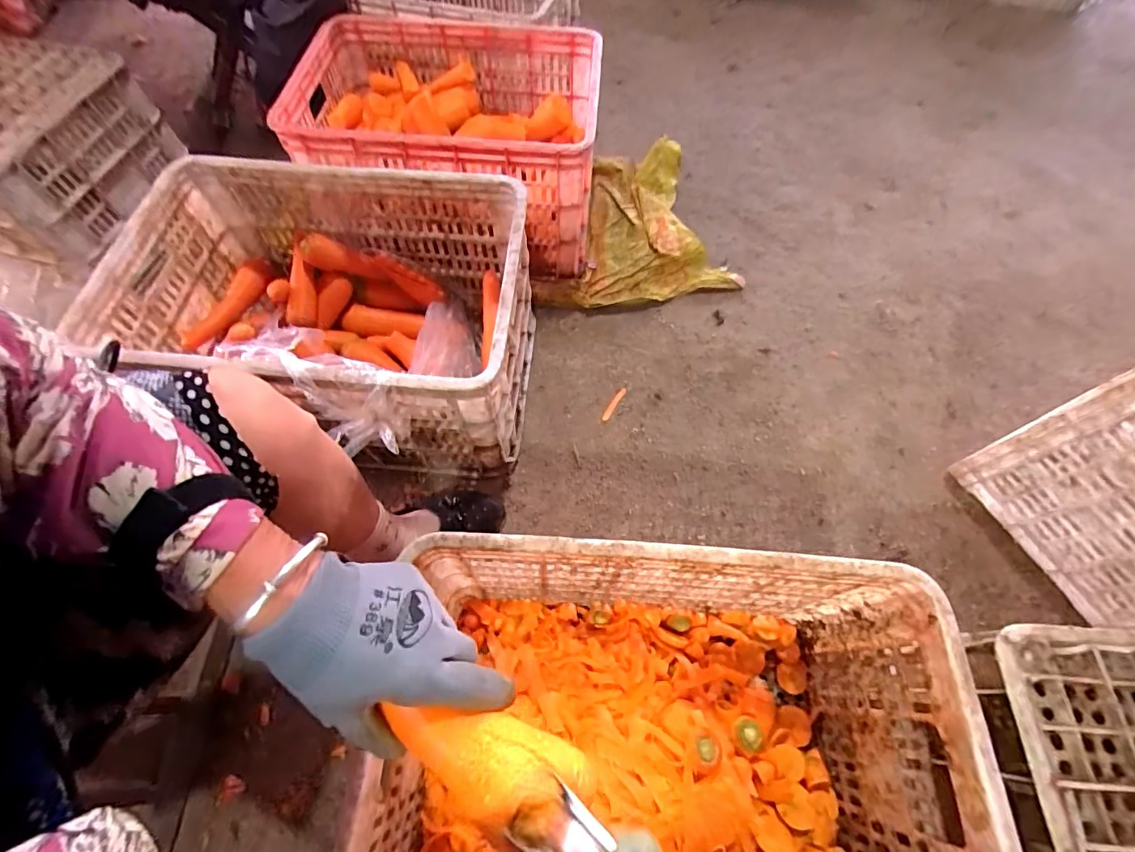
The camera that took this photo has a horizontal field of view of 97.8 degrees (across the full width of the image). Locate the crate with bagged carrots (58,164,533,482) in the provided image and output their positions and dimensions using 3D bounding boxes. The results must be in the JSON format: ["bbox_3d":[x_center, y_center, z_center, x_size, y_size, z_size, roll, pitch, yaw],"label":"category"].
[{"bbox_3d":[-0.325,-0.134,0.742,0.511,0.278,0.376,4,64,1],"label":"crate with bagged carrots"}]

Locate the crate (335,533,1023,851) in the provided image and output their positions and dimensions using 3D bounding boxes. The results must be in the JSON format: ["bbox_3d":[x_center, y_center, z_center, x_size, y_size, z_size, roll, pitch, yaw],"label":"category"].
[{"bbox_3d":[0.109,0.332,0.515,0.522,0.266,0.351,3,64,1],"label":"crate"}]

